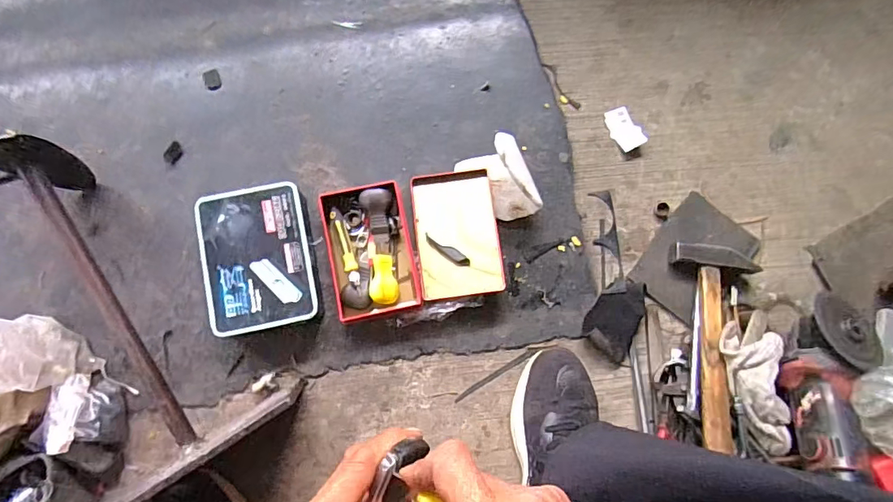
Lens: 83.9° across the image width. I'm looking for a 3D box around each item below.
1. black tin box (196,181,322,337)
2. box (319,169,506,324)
[{"bbox_3d":[-0.218,0.010,0.584,0.117,0.041,0.164,-9,83,-4],"label":"black tin box"},{"bbox_3d":[-0.039,-0.011,0.613,0.206,0.038,0.157,-11,83,-5],"label":"box"}]

